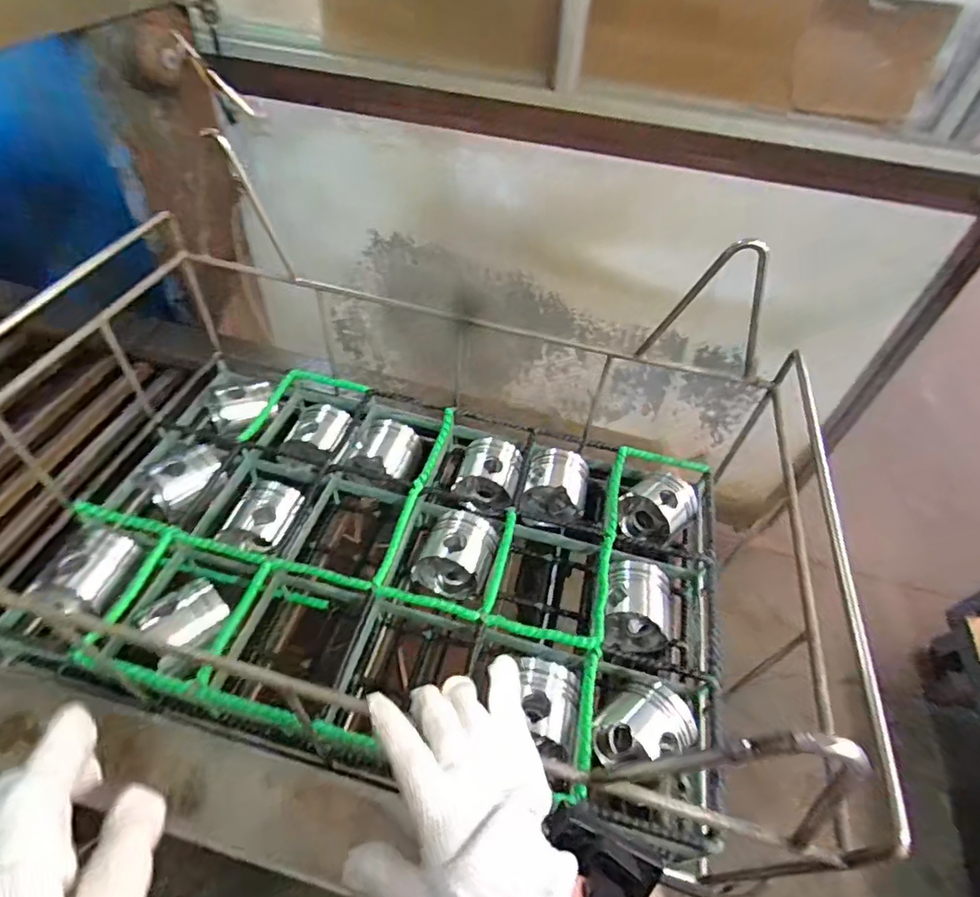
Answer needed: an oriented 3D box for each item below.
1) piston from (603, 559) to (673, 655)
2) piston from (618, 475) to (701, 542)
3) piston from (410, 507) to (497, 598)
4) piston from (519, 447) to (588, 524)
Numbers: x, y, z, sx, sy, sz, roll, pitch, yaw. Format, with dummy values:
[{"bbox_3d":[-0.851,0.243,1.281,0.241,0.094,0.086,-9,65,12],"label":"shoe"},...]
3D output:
[{"bbox_3d":[0.182,0.203,0.701,0.084,0.077,0.105,12,49,5],"label":"piston"},{"bbox_3d":[0.242,0.086,0.793,0.080,0.083,0.087,3,49,-3],"label":"piston"},{"bbox_3d":[-0.042,0.135,0.721,0.093,0.072,0.100,17,49,9],"label":"piston"},{"bbox_3d":[0.092,0.053,0.818,0.106,0.080,0.102,3,49,-3],"label":"piston"}]

